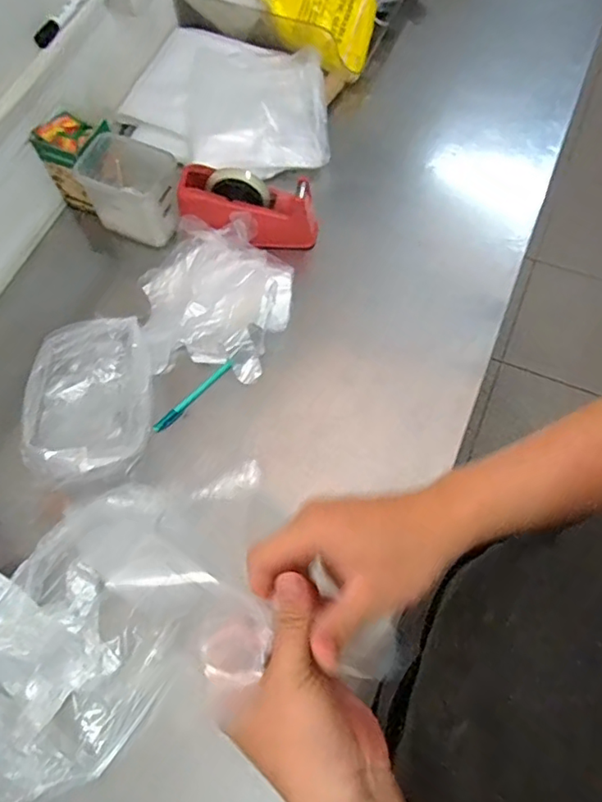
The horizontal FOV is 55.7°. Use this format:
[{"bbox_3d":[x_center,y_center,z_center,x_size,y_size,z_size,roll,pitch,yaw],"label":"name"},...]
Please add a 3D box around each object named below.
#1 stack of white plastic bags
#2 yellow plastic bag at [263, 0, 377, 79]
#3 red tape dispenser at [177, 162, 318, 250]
[{"bbox_3d":[-0.107,-0.492,0.931,0.345,0.057,0.253,19,69,9],"label":"stack of white plastic bags"},{"bbox_3d":[0.025,-0.663,0.939,0.199,0.117,0.131,21,69,10],"label":"yellow plastic bag"},{"bbox_3d":[-0.073,-0.275,0.813,0.202,0.111,0.071,16,67,-10],"label":"red tape dispenser"}]

